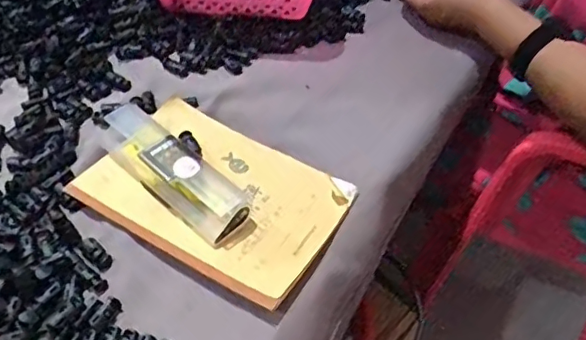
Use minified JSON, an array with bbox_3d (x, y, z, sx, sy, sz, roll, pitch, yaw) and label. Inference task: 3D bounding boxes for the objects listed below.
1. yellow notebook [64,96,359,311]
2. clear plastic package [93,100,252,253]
[{"bbox_3d":[-0.067,0.018,0.490,0.208,0.018,0.144,27,51,17],"label":"yellow notebook"},{"bbox_3d":[-0.104,-0.001,0.479,0.156,0.034,0.043,36,52,23],"label":"clear plastic package"}]

